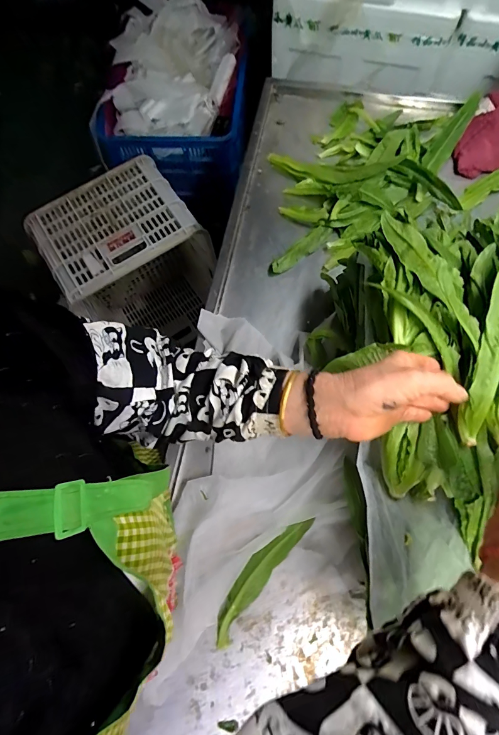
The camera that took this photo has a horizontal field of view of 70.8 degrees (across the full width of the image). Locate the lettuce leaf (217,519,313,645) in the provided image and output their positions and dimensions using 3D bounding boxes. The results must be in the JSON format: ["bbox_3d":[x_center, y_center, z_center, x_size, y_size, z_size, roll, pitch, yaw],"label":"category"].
[{"bbox_3d":[0.012,0.289,0.492,0.042,0.022,0.199,37,79,11],"label":"lettuce leaf"}]

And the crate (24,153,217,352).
[{"bbox_3d":[-0.351,-0.324,1.221,0.414,0.589,0.321,-34,76,-7],"label":"crate"}]

